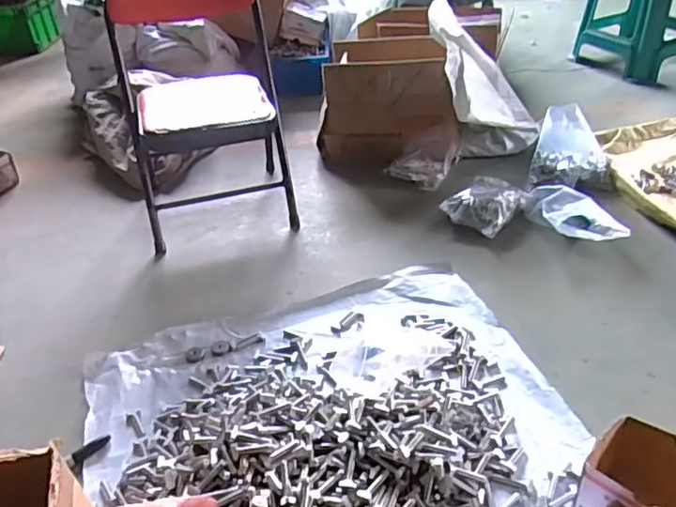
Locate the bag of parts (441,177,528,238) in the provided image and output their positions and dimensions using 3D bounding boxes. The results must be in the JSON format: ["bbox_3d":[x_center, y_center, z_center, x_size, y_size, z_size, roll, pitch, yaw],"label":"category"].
[{"bbox_3d":[0.327,-0.109,1.294,0.134,0.061,0.160,25,45,35],"label":"bag of parts"}]

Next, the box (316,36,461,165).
[{"bbox_3d":[0.146,-0.415,1.568,0.350,0.259,0.329,6,37,15],"label":"box"}]

